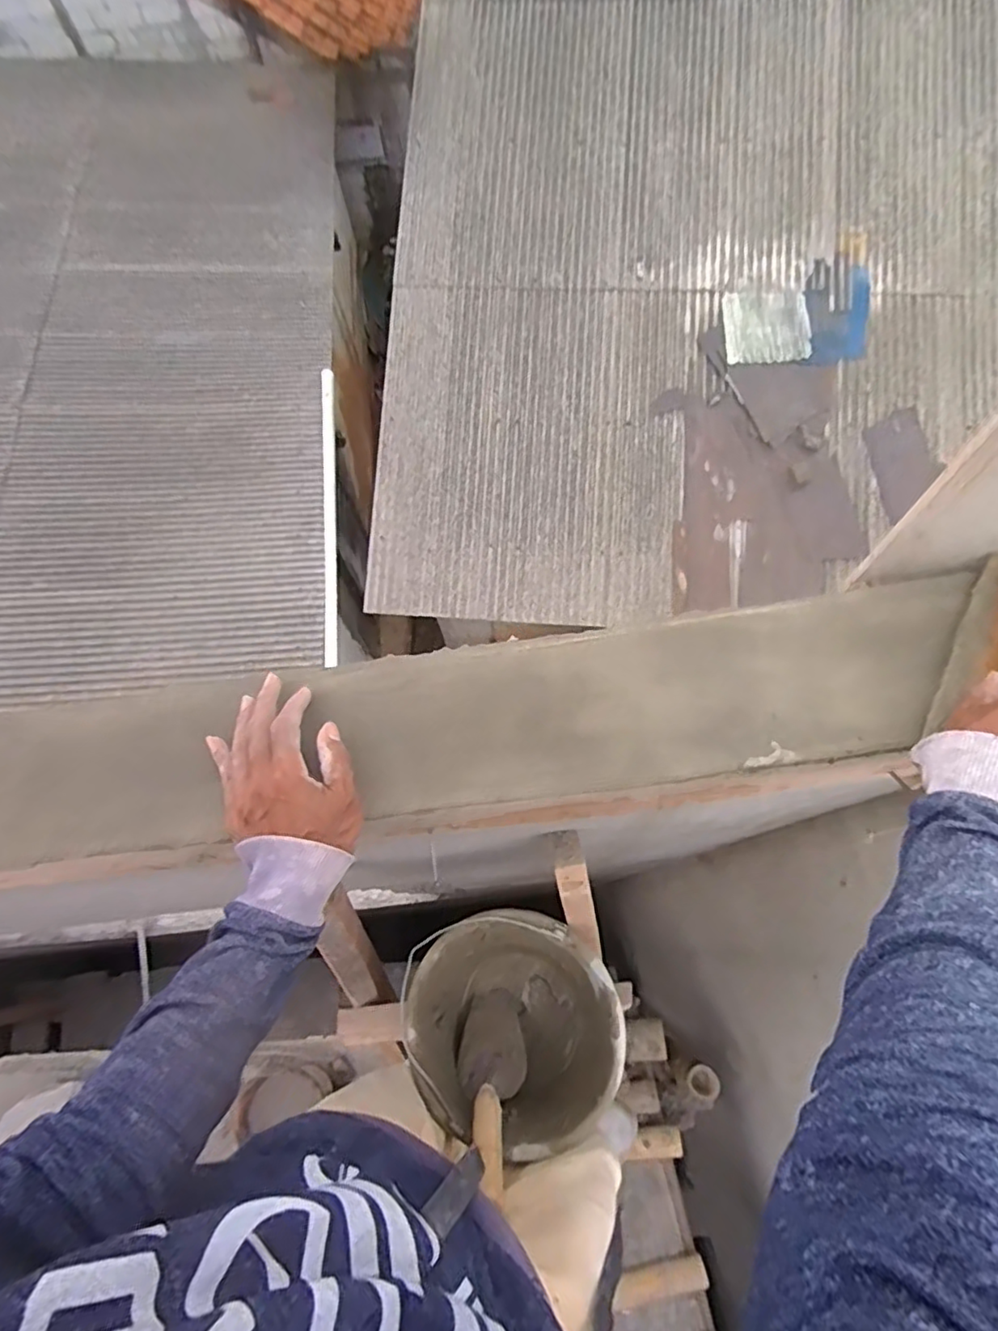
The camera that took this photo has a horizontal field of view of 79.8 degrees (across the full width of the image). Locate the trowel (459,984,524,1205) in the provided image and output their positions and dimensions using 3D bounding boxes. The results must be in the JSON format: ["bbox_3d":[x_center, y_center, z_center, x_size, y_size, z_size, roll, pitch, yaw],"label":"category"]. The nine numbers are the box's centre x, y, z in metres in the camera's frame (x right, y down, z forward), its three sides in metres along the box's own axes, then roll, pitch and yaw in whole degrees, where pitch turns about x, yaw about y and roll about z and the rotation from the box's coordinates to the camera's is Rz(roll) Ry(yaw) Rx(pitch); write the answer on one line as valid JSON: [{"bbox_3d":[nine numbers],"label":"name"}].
[{"bbox_3d":[-0.010,0.528,0.756,0.083,0.285,0.051,-3,97,1],"label":"trowel"}]

